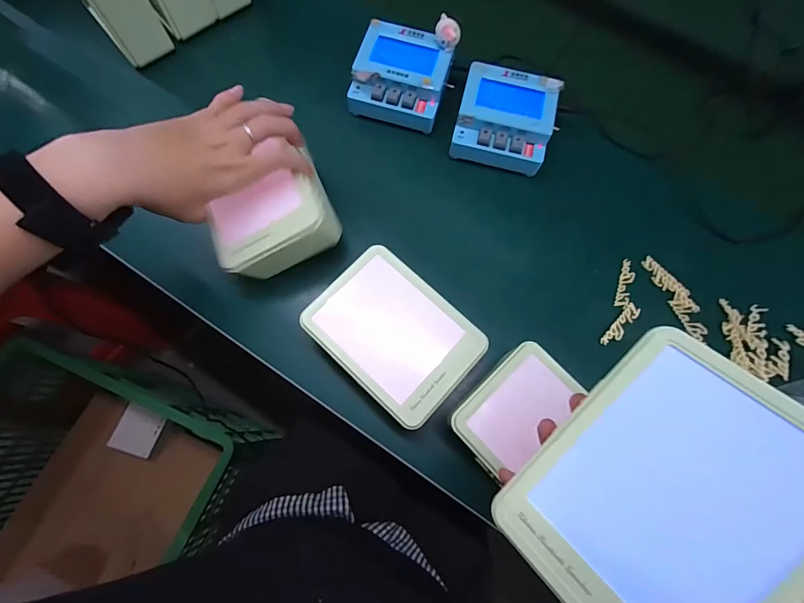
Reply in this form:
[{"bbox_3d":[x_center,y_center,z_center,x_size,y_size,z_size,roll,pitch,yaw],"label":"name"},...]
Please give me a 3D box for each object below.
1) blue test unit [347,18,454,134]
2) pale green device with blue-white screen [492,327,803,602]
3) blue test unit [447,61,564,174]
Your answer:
[{"bbox_3d":[0.000,-0.254,0.432,0.101,0.053,0.098,19,72,4],"label":"blue test unit"},{"bbox_3d":[0.125,0.092,0.176,0.137,0.013,0.105,-49,61,3],"label":"pale green device with blue-white screen"},{"bbox_3d":[0.114,-0.202,0.421,0.100,0.050,0.098,14,71,2],"label":"blue test unit"}]

